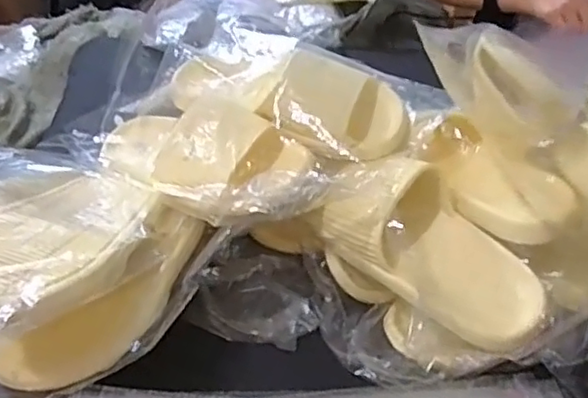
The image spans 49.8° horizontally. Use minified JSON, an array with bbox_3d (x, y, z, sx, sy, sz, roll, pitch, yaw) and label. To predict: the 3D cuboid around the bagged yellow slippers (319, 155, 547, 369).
[{"bbox_3d":[0.119,0.054,0.564,0.210,0.123,0.108,31,45,30],"label":"bagged yellow slippers"}]

